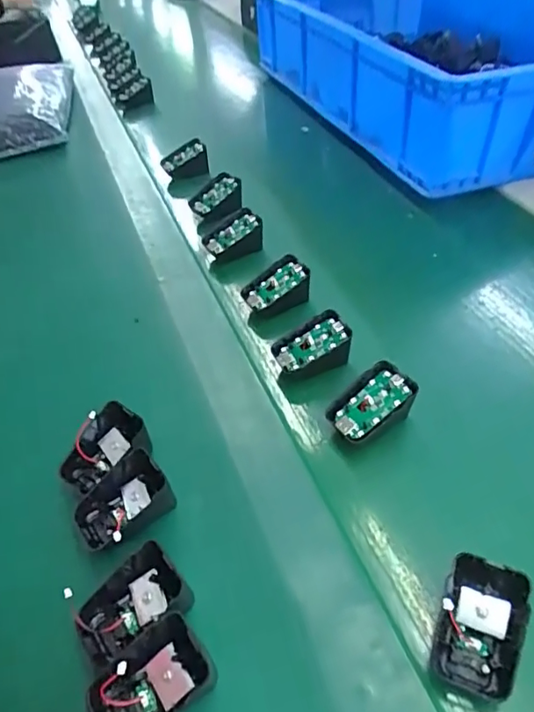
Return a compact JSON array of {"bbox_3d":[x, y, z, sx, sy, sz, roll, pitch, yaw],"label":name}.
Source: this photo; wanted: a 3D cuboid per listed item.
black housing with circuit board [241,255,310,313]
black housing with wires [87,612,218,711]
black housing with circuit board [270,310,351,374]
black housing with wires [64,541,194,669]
[{"bbox_3d":[0.010,-0.068,0.541,0.063,0.044,0.042,-19,44,-16],"label":"black housing with circuit board"},{"bbox_3d":[-0.066,0.181,0.291,0.067,0.039,0.036,-24,45,-21],"label":"black housing with wires"},{"bbox_3d":[0.040,-0.007,0.478,0.064,0.044,0.035,-13,43,-10],"label":"black housing with circuit board"},{"bbox_3d":[-0.084,0.151,0.324,0.067,0.034,0.041,-22,45,-19],"label":"black housing with wires"}]

